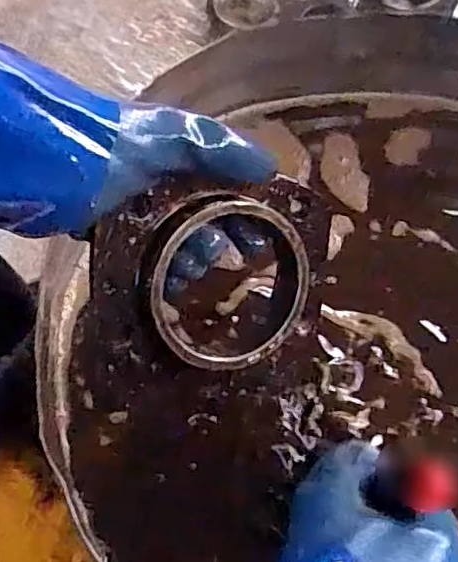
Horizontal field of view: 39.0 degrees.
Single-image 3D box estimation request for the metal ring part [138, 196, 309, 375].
[{"bbox_3d":[0.000,0.001,0.369,0.101,0.021,0.096,20,99,-24],"label":"metal ring part"}]

